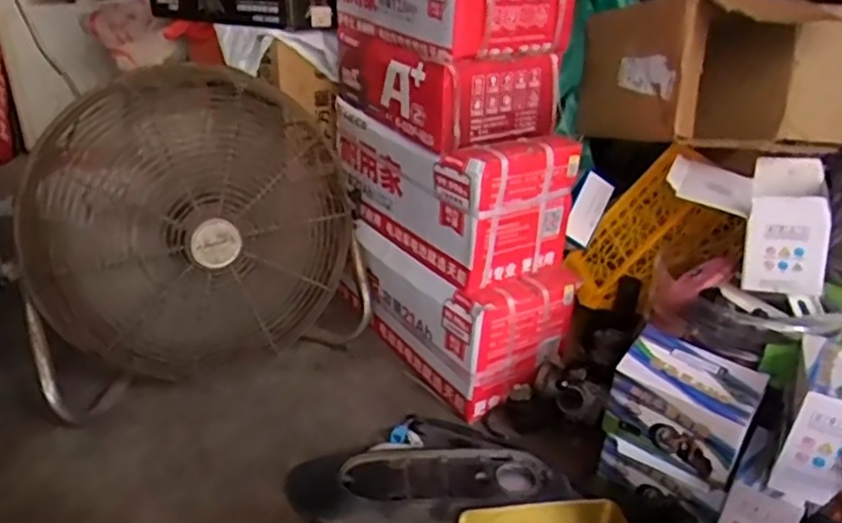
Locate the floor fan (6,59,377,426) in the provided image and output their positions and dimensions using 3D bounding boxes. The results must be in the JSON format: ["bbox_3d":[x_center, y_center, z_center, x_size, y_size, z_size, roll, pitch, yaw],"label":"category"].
[{"bbox_3d":[-0.305,-0.022,0.976,0.500,0.438,0.177,-19,36,-35],"label":"floor fan"}]

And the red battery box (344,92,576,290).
[{"bbox_3d":[0.046,-0.147,1.099,0.212,0.198,0.381,-16,35,-31],"label":"red battery box"}]

